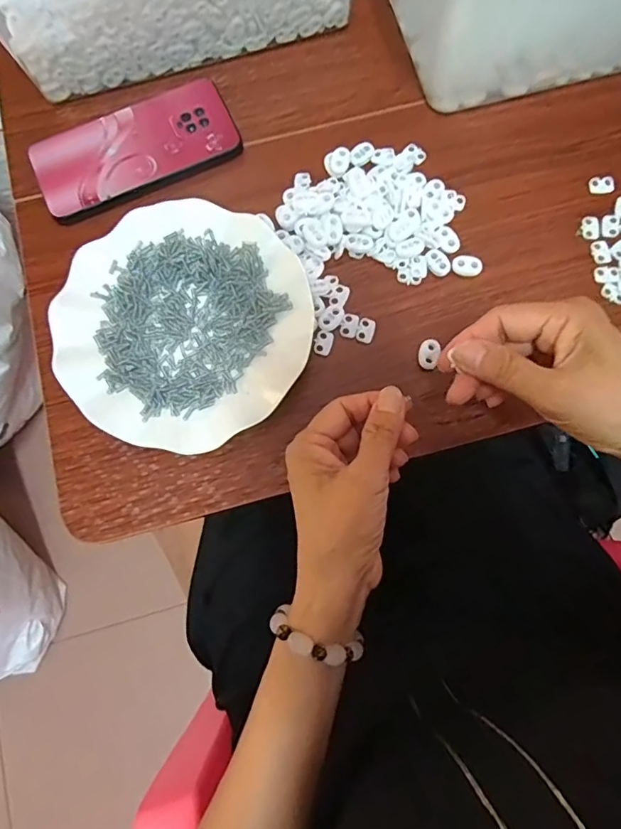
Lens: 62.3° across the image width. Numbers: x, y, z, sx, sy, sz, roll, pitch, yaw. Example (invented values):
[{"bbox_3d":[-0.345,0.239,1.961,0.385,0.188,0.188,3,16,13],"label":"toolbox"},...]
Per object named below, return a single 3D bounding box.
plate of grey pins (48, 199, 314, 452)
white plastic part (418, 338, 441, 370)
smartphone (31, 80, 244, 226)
[{"bbox_3d":[-0.093,-0.069,0.378,0.180,0.018,0.177,0,79,1],"label":"plate of grey pins"},{"bbox_3d":[0.088,-0.045,0.380,0.014,0.004,0.023,13,79,3],"label":"white plastic part"},{"bbox_3d":[-0.143,-0.217,0.421,0.161,0.009,0.082,-28,80,-5],"label":"smartphone"}]

